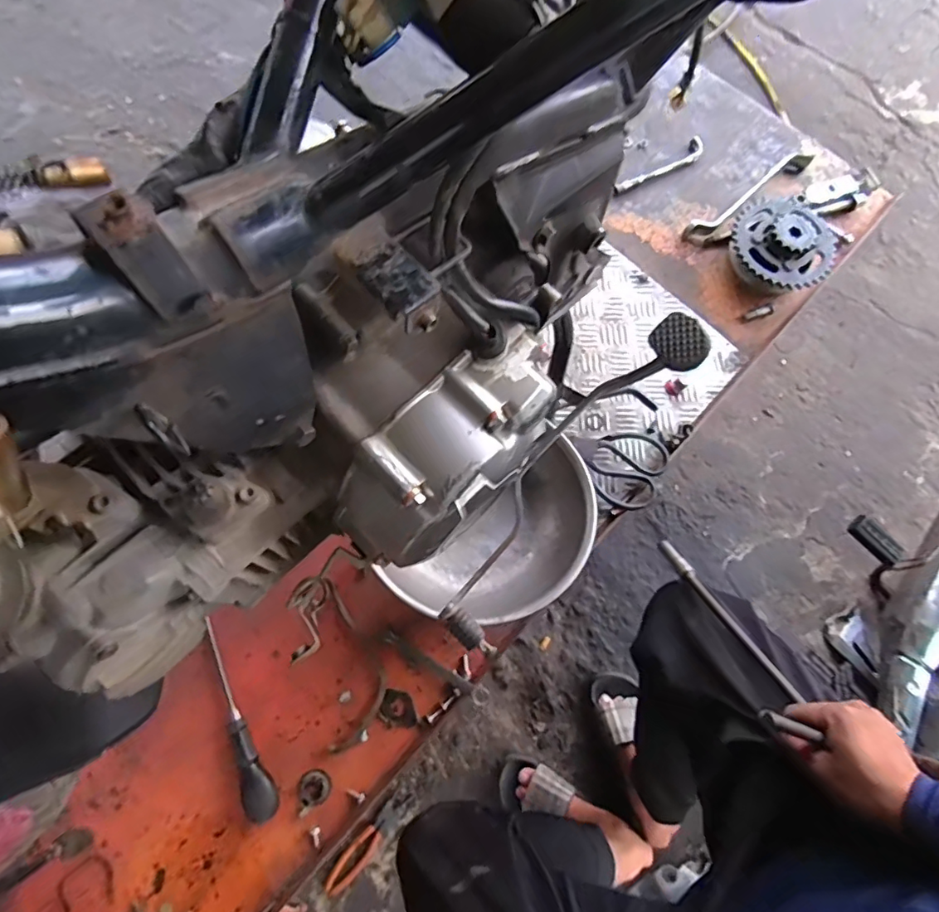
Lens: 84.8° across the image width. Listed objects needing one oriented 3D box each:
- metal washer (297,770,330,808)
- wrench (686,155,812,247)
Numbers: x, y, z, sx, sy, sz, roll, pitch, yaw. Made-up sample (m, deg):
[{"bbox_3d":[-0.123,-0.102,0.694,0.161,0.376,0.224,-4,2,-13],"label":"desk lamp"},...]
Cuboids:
[{"bbox_3d":[-0.172,0.367,0.567,0.034,0.008,0.034,0,75,-1],"label":"metal washer"},{"bbox_3d":[0.435,-0.394,0.781,0.256,0.029,0.045,-36,78,-10],"label":"wrench"}]

